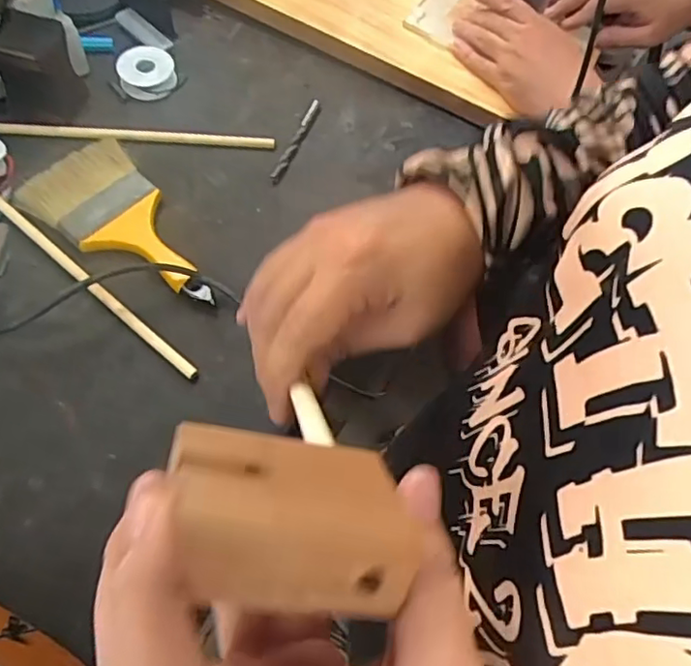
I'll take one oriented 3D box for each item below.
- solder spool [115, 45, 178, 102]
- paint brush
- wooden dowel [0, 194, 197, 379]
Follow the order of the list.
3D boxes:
[{"bbox_3d":[-0.225,-0.297,0.696,0.062,0.027,0.053,-18,65,-12],"label":"solder spool"},{"bbox_3d":[-0.217,-0.117,0.605,0.190,0.020,0.111,35,66,15],"label":"paint brush"},{"bbox_3d":[-0.249,-0.055,0.578,0.296,0.014,0.012,38,67,16],"label":"wooden dowel"}]

